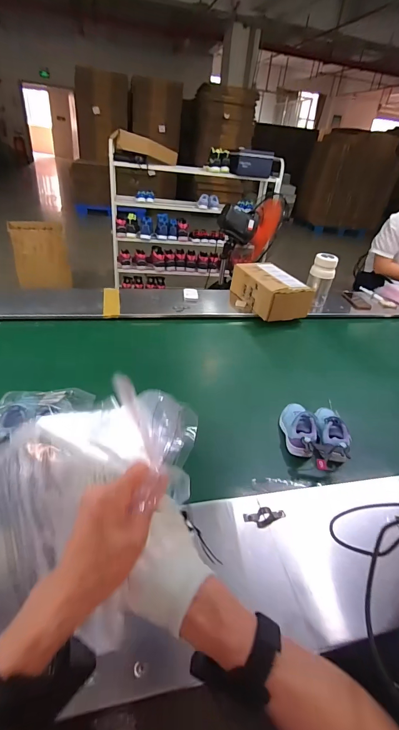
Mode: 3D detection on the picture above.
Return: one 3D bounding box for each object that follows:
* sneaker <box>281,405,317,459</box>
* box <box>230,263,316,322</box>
[{"bbox_3d":[0.237,0.149,0.797,0.077,0.058,0.164,5,37,-4],"label":"sneaker"},{"bbox_3d":[0.292,-0.313,1.372,0.192,0.127,0.317,-11,40,-23],"label":"box"}]

